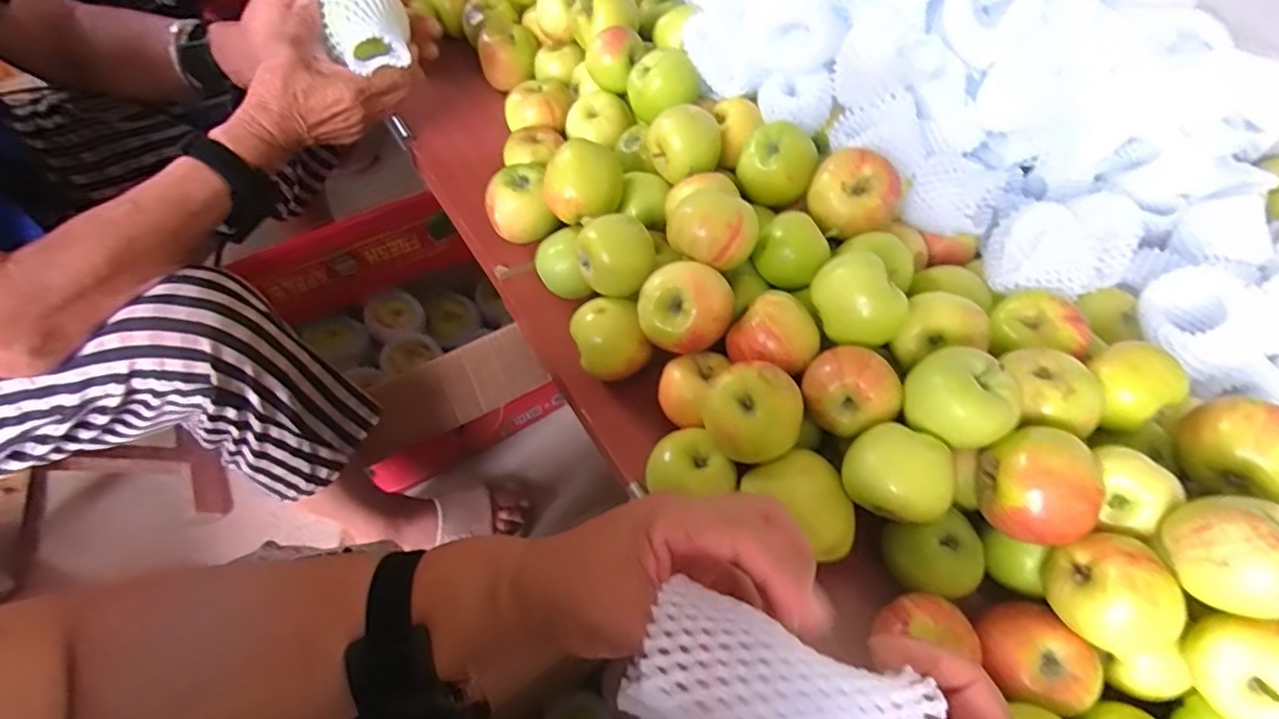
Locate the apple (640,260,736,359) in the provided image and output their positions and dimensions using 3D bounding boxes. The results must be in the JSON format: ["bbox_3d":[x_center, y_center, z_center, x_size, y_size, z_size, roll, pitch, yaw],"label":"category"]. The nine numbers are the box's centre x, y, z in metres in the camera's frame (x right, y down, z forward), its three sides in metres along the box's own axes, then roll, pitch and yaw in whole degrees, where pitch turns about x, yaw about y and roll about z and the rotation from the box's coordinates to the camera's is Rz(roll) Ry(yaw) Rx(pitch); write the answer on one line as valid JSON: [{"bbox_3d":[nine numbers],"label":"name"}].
[{"bbox_3d":[0.033,-0.035,0.439,0.064,0.058,0.053,8,58,3],"label":"apple"}]

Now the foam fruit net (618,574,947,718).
[{"bbox_3d":[0.053,0.127,0.231,0.120,0.031,0.054,27,58,-9],"label":"foam fruit net"}]

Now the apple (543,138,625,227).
[{"bbox_3d":[-0.047,-0.147,0.508,0.064,0.053,0.053,0,58,-2],"label":"apple"}]

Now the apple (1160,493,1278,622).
[{"bbox_3d":[0.310,0.098,0.310,0.048,0.050,0.054,18,59,9],"label":"apple"}]

